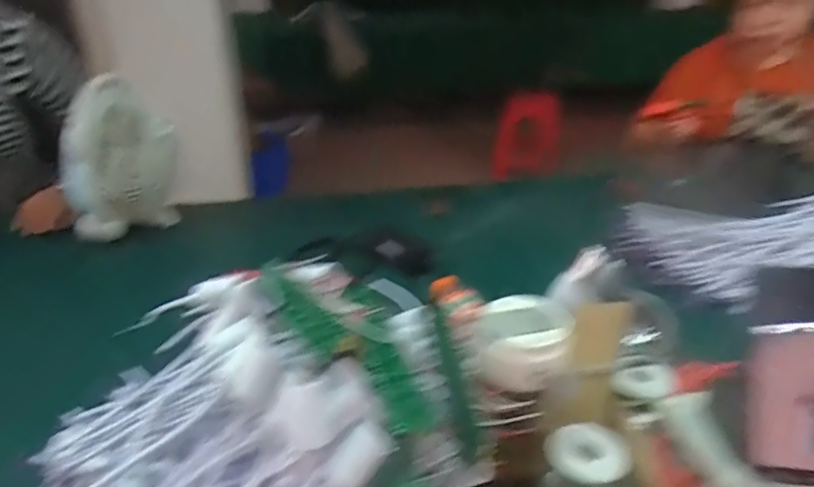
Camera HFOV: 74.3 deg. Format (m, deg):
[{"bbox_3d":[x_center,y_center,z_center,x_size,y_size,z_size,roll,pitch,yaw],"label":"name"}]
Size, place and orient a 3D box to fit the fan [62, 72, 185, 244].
[{"bbox_3d":[-0.506,-0.144,0.968,0.149,0.260,0.205,1,29,-1],"label":"fan"}]

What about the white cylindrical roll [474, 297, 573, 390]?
[{"bbox_3d":[0.106,0.088,0.491,0.077,0.048,0.079,1,29,0],"label":"white cylindrical roll"}]

